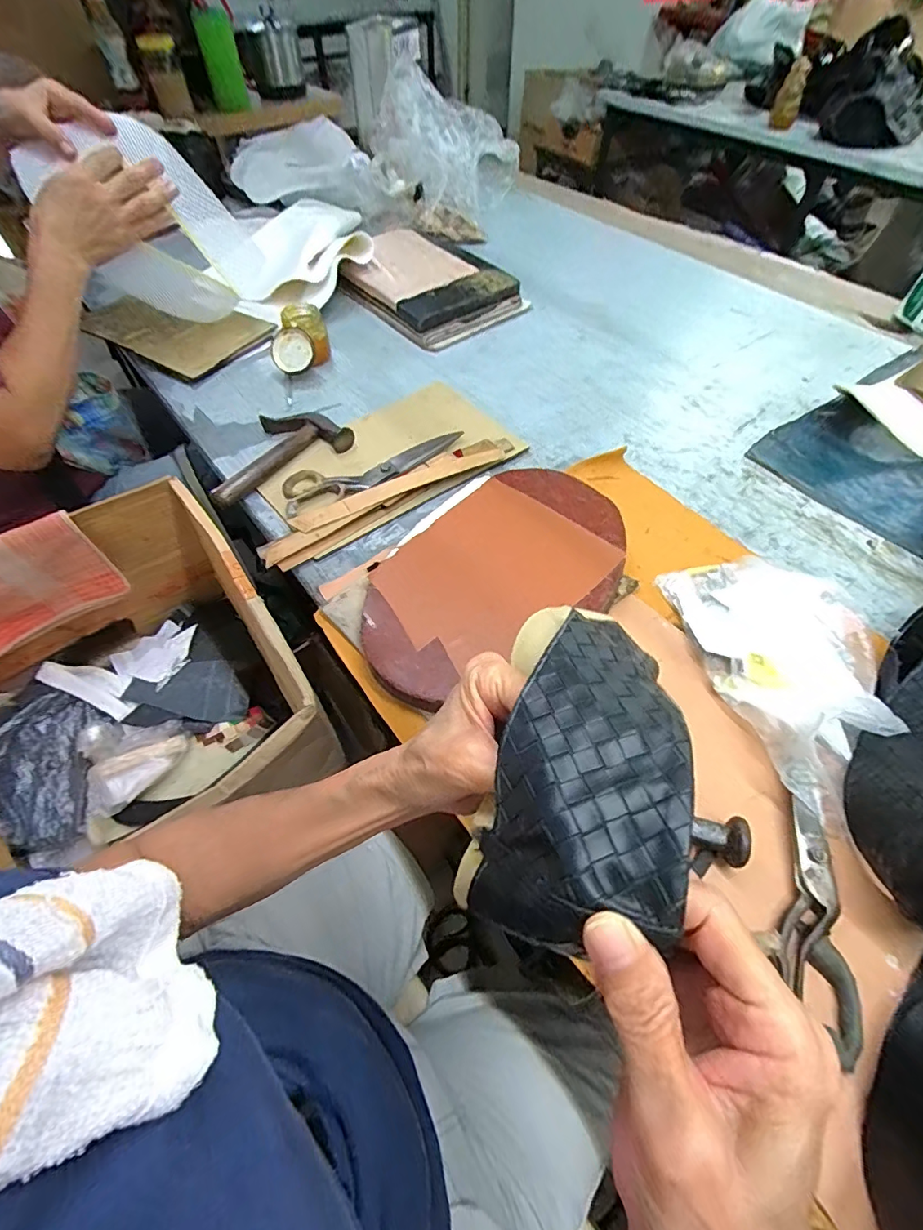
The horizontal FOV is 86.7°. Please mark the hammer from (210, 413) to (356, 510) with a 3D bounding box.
[{"bbox_3d":[-0.231,-0.198,0.584,0.176,0.023,0.103,-38,63,-22],"label":"hammer"}]

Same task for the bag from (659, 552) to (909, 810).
[{"bbox_3d":[0.288,0.037,0.424,0.144,0.044,0.225,-10,57,-5],"label":"bag"}]

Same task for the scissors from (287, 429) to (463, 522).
[{"bbox_3d":[-0.097,-0.169,0.565,0.222,0.009,0.067,-23,59,-14],"label":"scissors"}]

